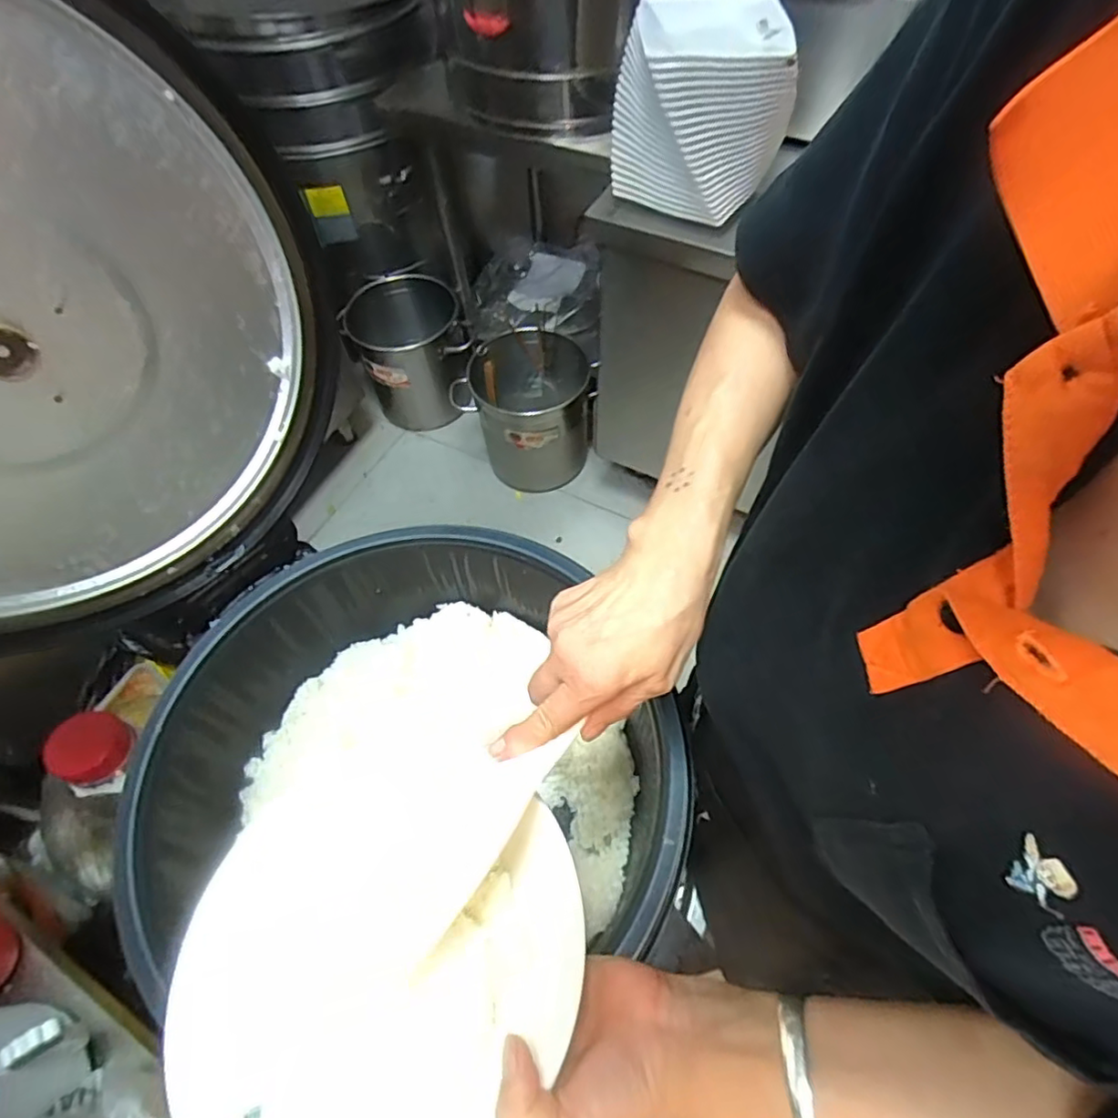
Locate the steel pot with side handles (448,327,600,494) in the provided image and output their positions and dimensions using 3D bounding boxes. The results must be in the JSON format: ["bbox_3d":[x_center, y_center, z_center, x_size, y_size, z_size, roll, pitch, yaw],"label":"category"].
[{"bbox_3d":[-0.062,-0.393,1.652,0.343,0.336,0.304,-35,64,-18],"label":"steel pot with side handles"}]

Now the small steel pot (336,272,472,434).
[{"bbox_3d":[-0.432,-0.592,1.776,0.326,0.324,0.284,-22,60,-11],"label":"small steel pot"}]

